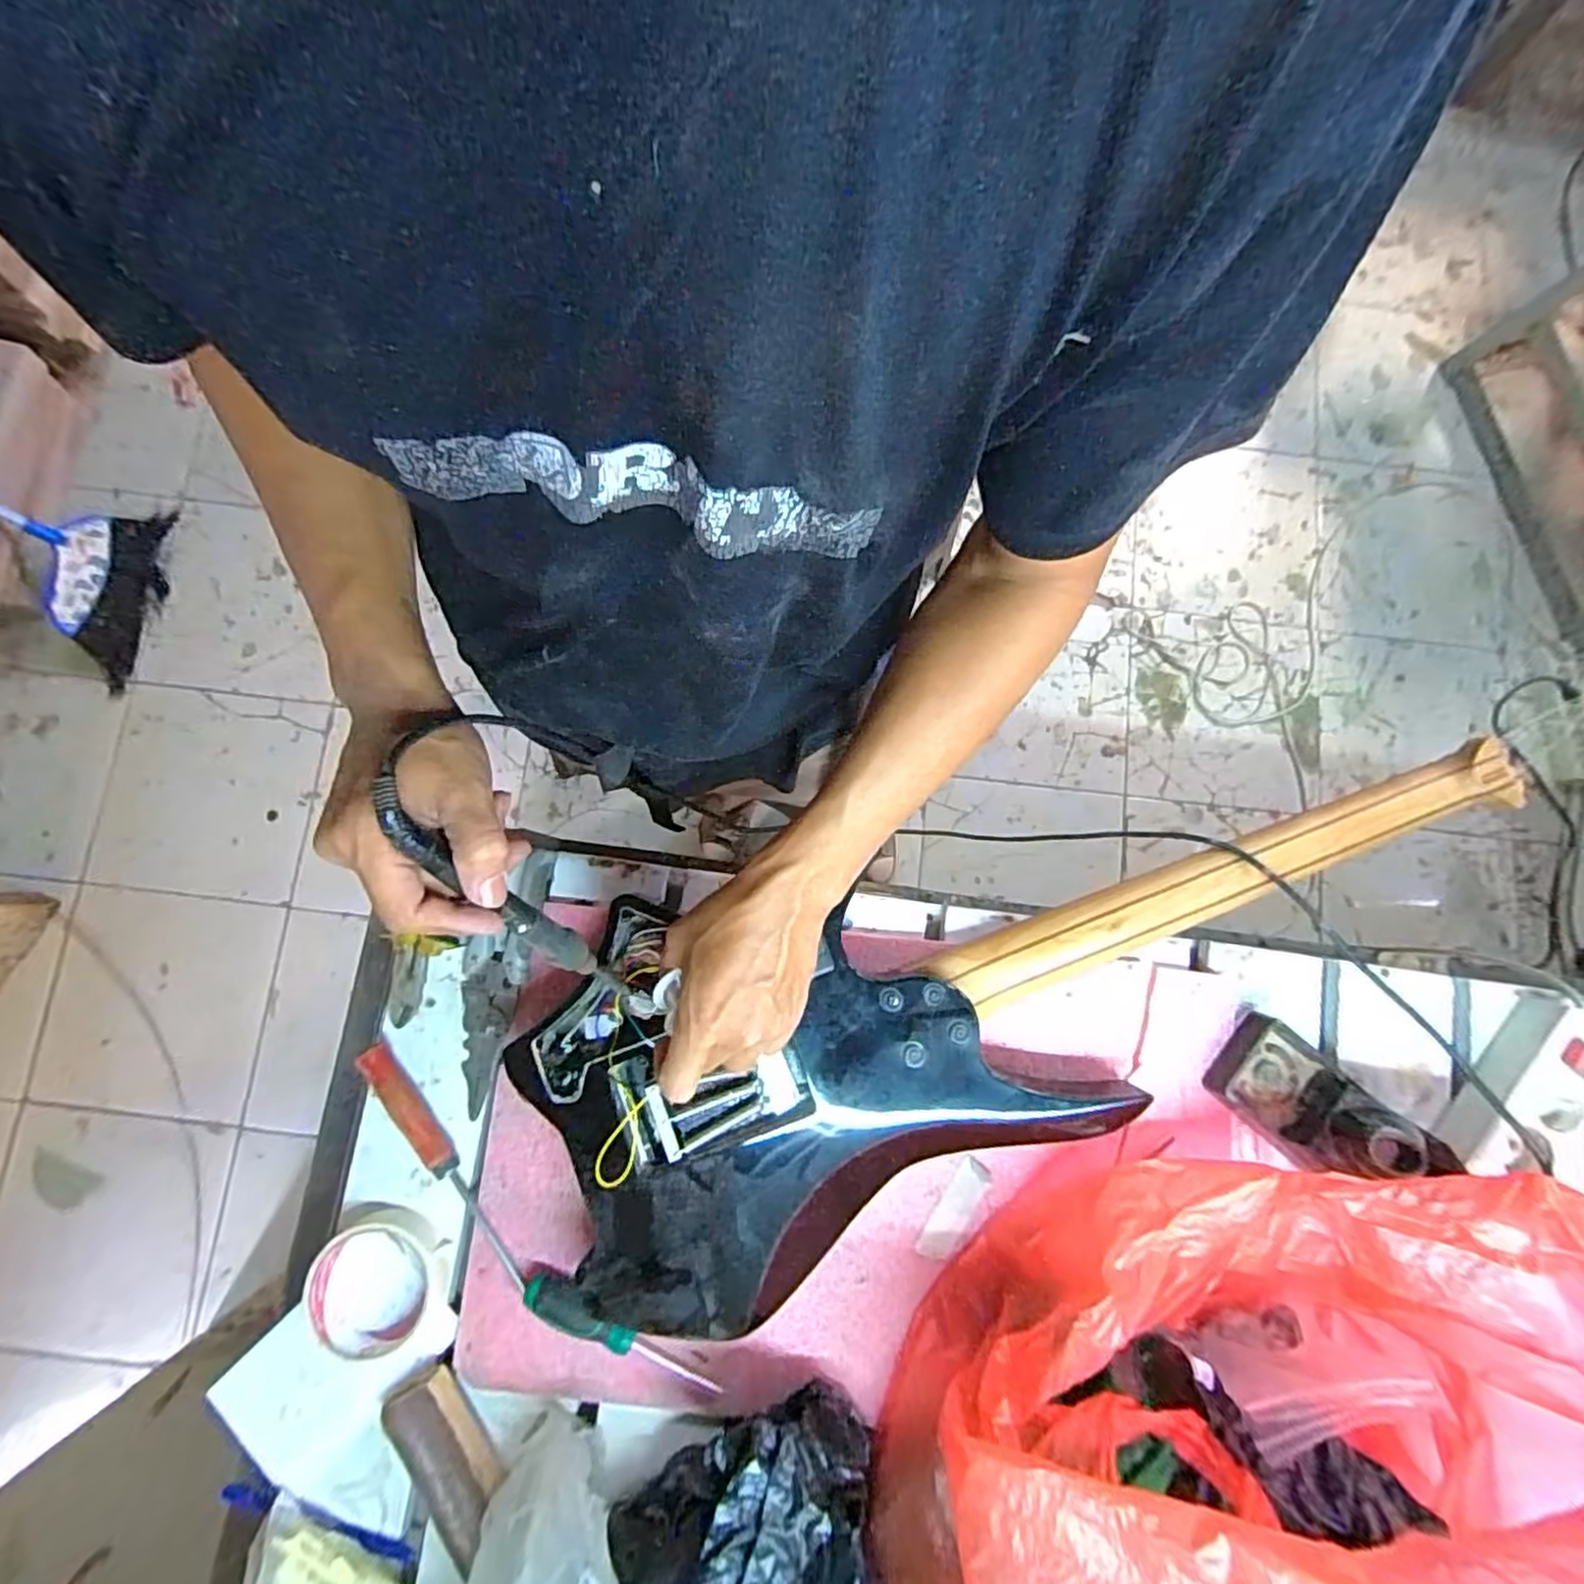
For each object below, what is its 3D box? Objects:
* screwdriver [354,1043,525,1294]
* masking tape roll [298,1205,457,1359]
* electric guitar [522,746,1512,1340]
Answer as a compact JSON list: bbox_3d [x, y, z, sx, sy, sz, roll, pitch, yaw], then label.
[{"bbox_3d":[-0.251,0.268,0.484,0.023,0.023,0.195,-32,83,-6],"label":"screwdriver"},{"bbox_3d":[-0.283,0.341,0.472,0.096,0.027,0.086,3,81,-1],"label":"masking tape roll"},{"bbox_3d":[0.175,0.121,0.489,0.731,0.053,0.260,-20,81,-8],"label":"electric guitar"}]

